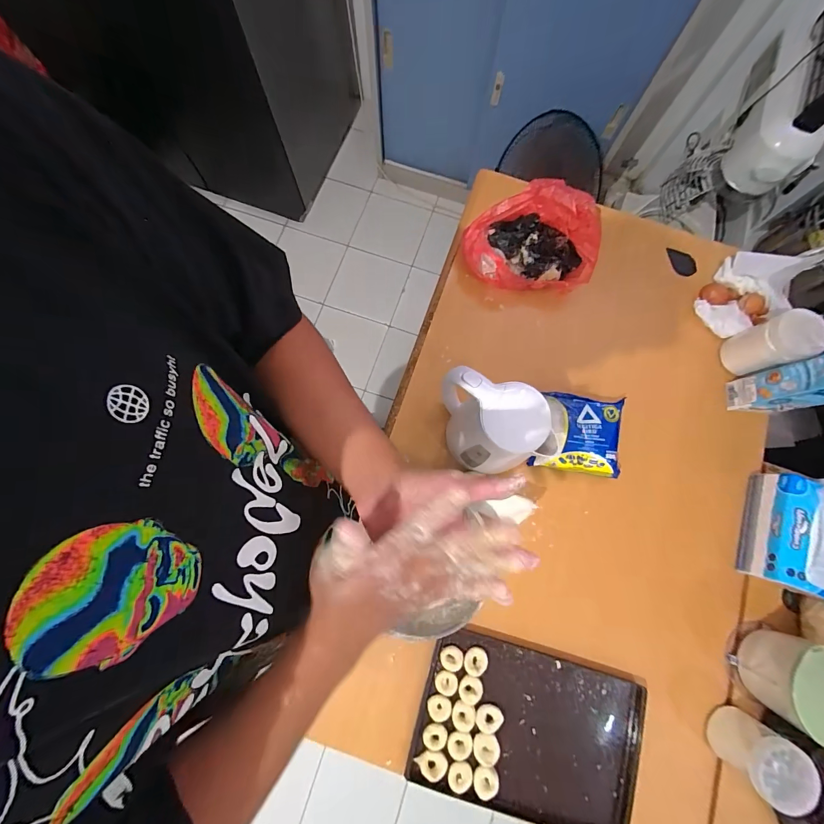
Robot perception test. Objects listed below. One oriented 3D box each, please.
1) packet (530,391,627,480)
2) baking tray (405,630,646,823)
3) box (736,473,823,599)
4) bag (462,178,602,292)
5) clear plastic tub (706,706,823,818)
[{"bbox_3d":[0.314,0.041,0.690,0.162,0.057,0.143,9,78,2],"label":"packet"},{"bbox_3d":[0.194,0.534,0.599,0.358,0.021,0.237,15,79,3],"label":"baking tray"},{"bbox_3d":[0.663,0.209,0.621,0.126,0.117,0.182,20,79,4],"label":"box"},{"bbox_3d":[0.234,-0.342,0.723,0.250,0.150,0.161,5,78,1],"label":"bag"},{"bbox_3d":[0.534,0.529,0.562,0.071,0.112,0.085,37,80,7],"label":"clear plastic tub"}]

